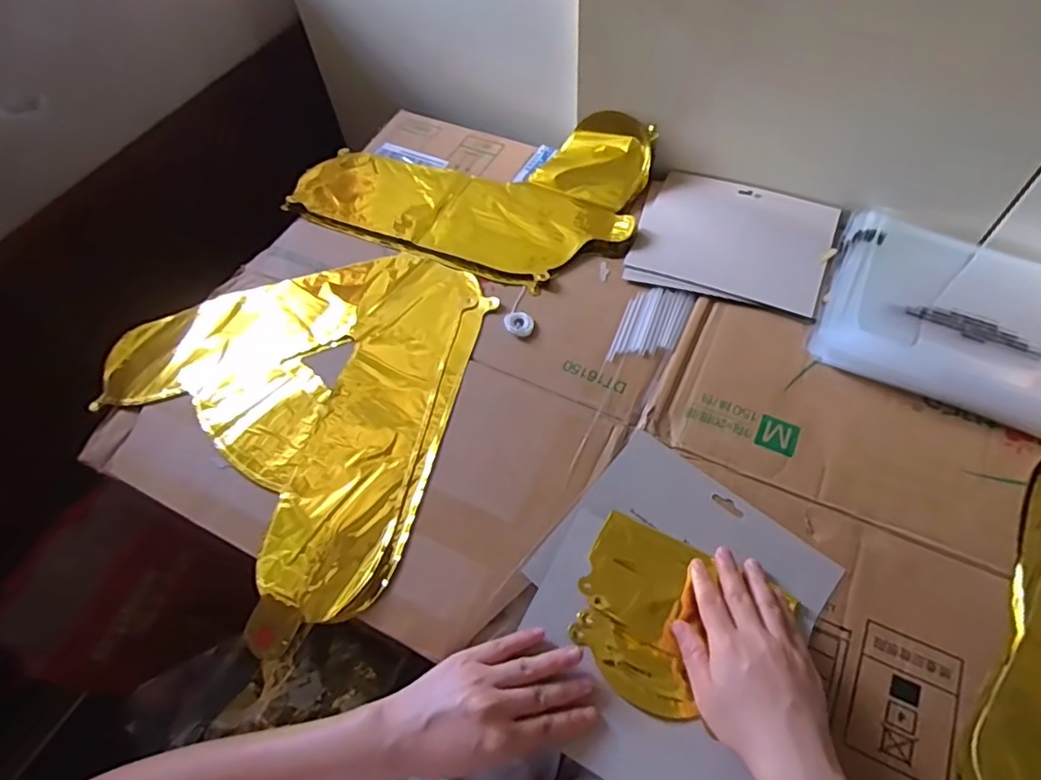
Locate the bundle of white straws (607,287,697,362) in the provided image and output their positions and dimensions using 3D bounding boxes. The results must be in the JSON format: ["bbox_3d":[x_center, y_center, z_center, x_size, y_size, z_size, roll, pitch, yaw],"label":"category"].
[{"bbox_3d":[0.132,-0.066,0.596,0.062,0.004,0.098,17,63,14],"label":"bundle of white straws"}]

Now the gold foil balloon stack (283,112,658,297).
[{"bbox_3d":[-0.066,-0.234,0.695,0.404,0.037,0.224,11,63,12],"label":"gold foil balloon stack"}]

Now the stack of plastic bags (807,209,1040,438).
[{"bbox_3d":[0.428,-0.081,0.578,0.236,0.028,0.230,22,64,16],"label":"stack of plastic bags"}]

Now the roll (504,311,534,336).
[{"bbox_3d":[-0.002,-0.067,0.605,0.029,0.008,0.026,8,61,9],"label":"roll"}]

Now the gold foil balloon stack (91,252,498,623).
[{"bbox_3d":[-0.242,-0.014,0.587,0.380,0.010,0.354,16,62,13],"label":"gold foil balloon stack"}]

